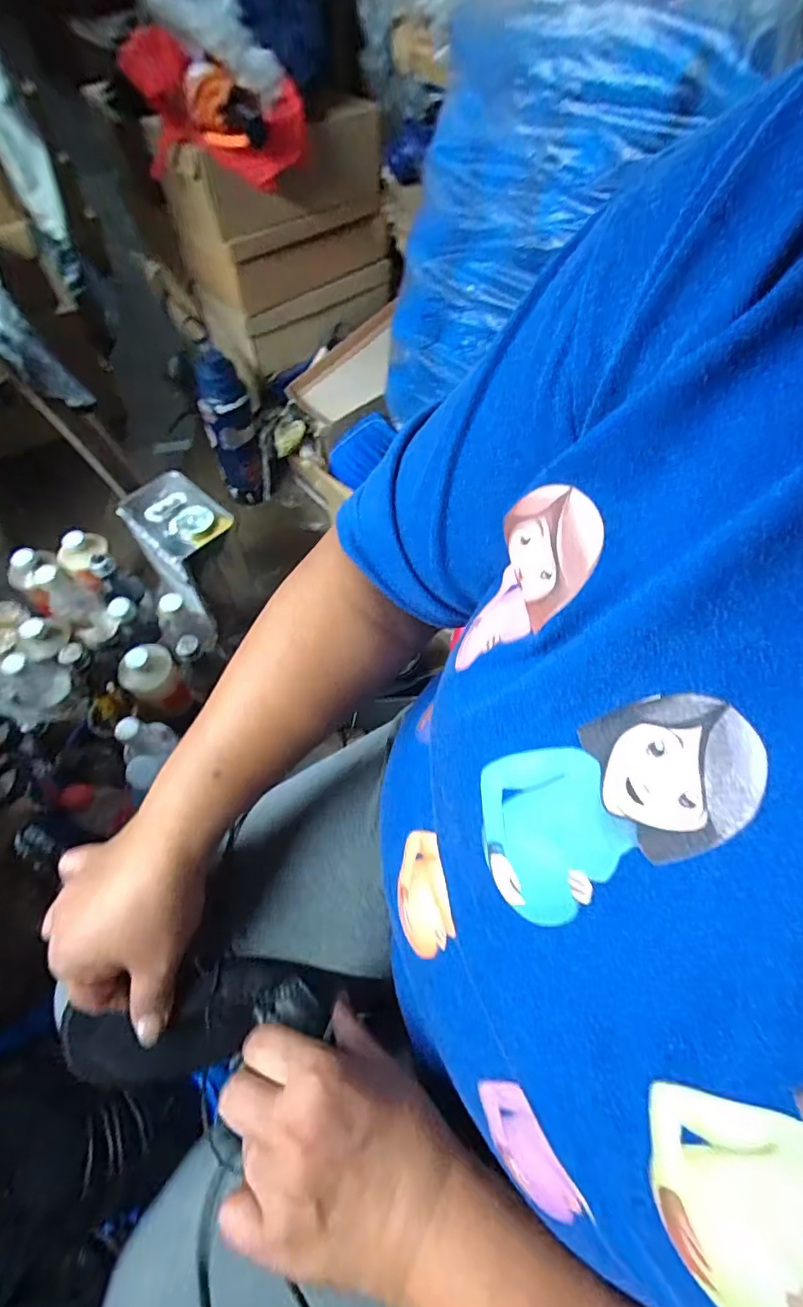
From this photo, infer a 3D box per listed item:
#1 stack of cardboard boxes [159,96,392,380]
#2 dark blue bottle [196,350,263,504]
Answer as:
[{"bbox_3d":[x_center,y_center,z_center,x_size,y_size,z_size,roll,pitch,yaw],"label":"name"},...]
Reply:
[{"bbox_3d":[-0.198,-0.716,0.878,0.172,0.283,0.335,40,67,17],"label":"stack of cardboard boxes"},{"bbox_3d":[-0.317,-0.407,0.958,0.086,0.281,0.085,-19,64,-13],"label":"dark blue bottle"}]

